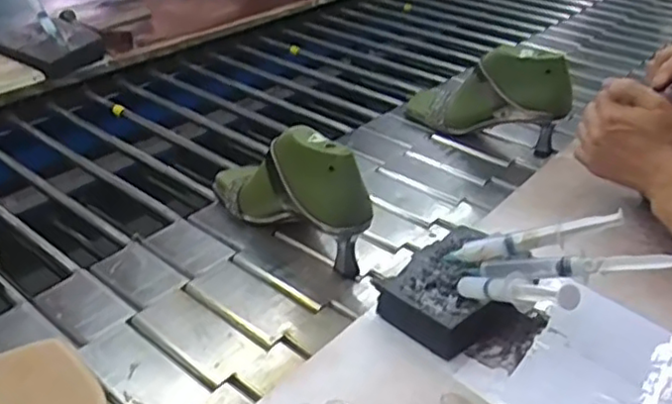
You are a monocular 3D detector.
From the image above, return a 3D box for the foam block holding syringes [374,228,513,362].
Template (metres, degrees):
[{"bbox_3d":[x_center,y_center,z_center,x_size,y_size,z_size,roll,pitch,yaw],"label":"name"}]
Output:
[{"bbox_3d":[0.099,0.075,0.559,0.118,0.039,0.082,-27,42,-37],"label":"foam block holding syringes"}]

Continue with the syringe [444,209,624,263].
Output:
[{"bbox_3d":[0.158,0.030,0.542,0.142,0.017,0.013,-17,24,26],"label":"syringe"}]

